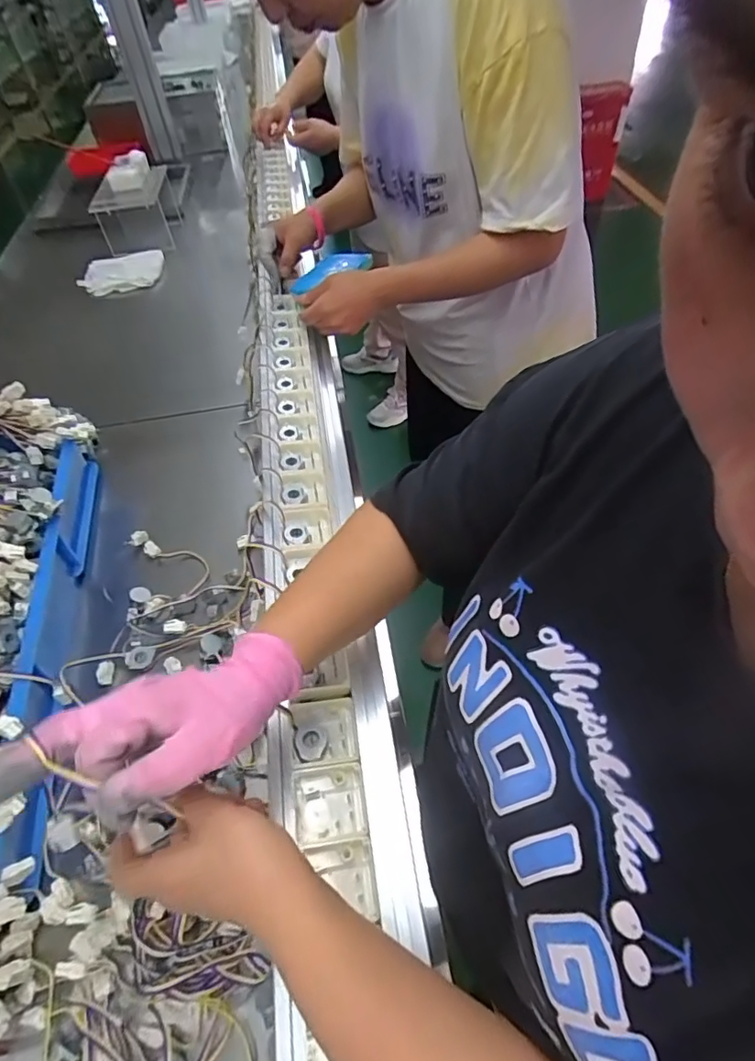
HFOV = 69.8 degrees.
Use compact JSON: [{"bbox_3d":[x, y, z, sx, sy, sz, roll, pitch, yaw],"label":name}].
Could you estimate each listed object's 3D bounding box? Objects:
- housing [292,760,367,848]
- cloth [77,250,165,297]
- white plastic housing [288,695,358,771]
[{"bbox_3d":[-0.036,0.204,0.404,0.052,0.020,0.053,-9,51,-3],"label":"housing"},{"bbox_3d":[-0.594,-0.602,1.259,0.189,0.032,0.133,-19,52,-11],"label":"cloth"},{"bbox_3d":[-0.043,0.163,0.437,0.051,0.019,0.051,-9,51,-3],"label":"white plastic housing"}]

